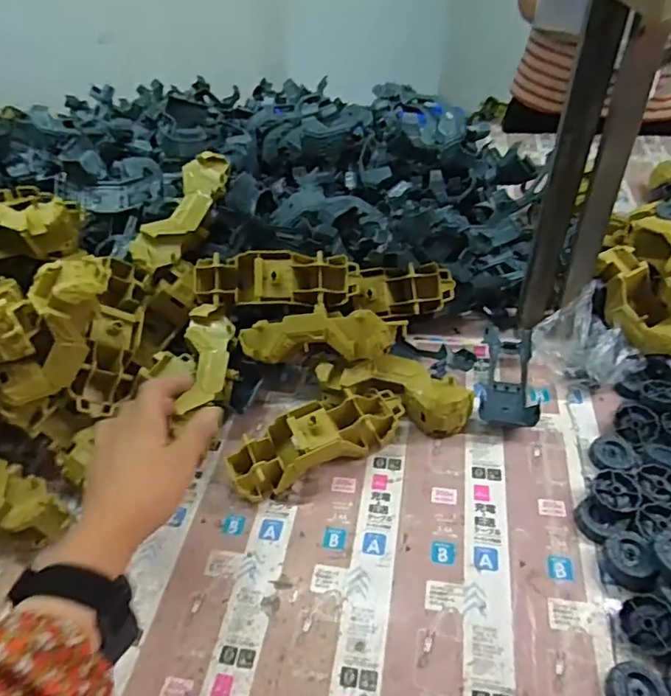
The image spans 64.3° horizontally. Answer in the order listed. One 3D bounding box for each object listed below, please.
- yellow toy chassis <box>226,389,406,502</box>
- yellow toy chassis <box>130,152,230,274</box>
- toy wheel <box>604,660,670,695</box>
[{"bbox_3d":[-0.016,0.091,0.522,0.173,0.050,0.059,-21,47,-16],"label":"yellow toy chassis"},{"bbox_3d":[-0.171,-0.153,0.603,0.044,0.037,0.160,19,70,23],"label":"yellow toy chassis"},{"bbox_3d":[0.209,0.241,0.370,0.038,0.014,0.039,-2,44,2],"label":"toy wheel"}]

